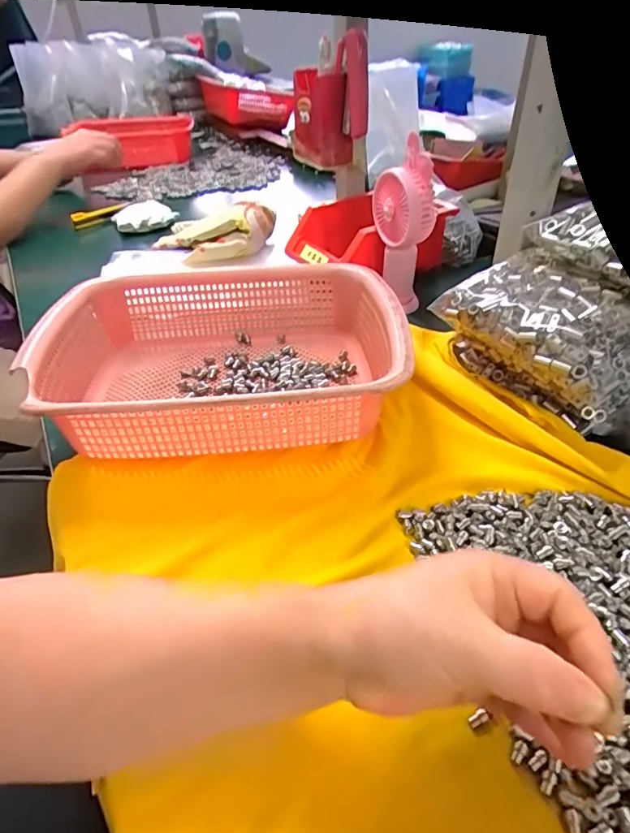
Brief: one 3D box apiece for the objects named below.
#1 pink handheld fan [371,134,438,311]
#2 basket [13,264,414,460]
[{"bbox_3d":[0.093,-0.198,0.537,0.035,0.166,0.061,-20,42,-20],"label":"pink handheld fan"},{"bbox_3d":[-0.076,-0.054,0.438,0.291,0.076,0.219,-5,40,-3],"label":"basket"}]

